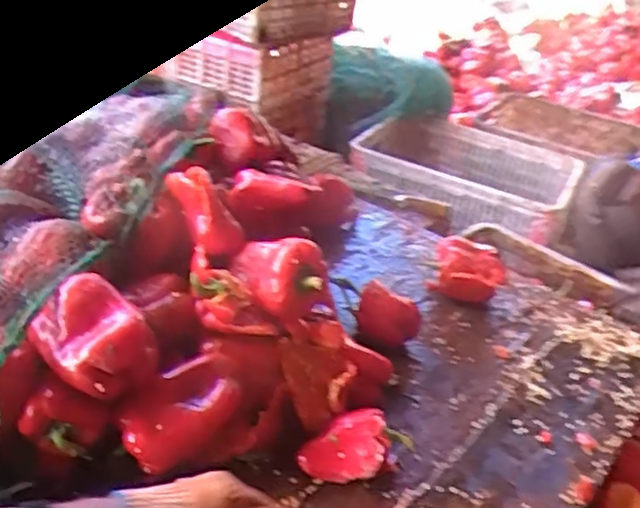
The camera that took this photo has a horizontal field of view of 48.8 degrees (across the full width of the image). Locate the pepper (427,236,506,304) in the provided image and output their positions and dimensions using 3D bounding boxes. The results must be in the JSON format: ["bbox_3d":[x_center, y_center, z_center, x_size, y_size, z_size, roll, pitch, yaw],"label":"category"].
[{"bbox_3d":[0.223,0.023,1.049,0.107,0.077,0.097,14,33,11],"label":"pepper"}]

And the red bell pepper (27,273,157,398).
[{"bbox_3d":[-0.213,0.078,0.666,0.098,0.066,0.086,25,36,25],"label":"red bell pepper"}]

